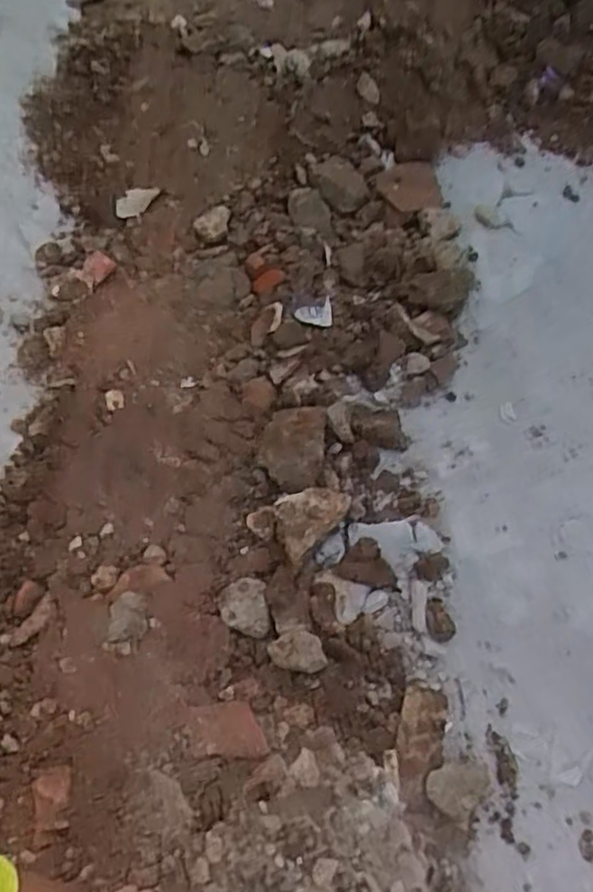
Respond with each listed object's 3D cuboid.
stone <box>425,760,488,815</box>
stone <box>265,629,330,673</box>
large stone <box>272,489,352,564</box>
[{"bbox_3d":[0.242,0.505,1.011,0.097,0.026,0.065,-15,61,-12],"label":"stone"},{"bbox_3d":[0.001,0.318,1.066,0.089,0.030,0.061,9,58,2],"label":"stone"},{"bbox_3d":[0.019,0.116,1.165,0.144,0.056,0.099,-38,68,-23],"label":"large stone"}]

